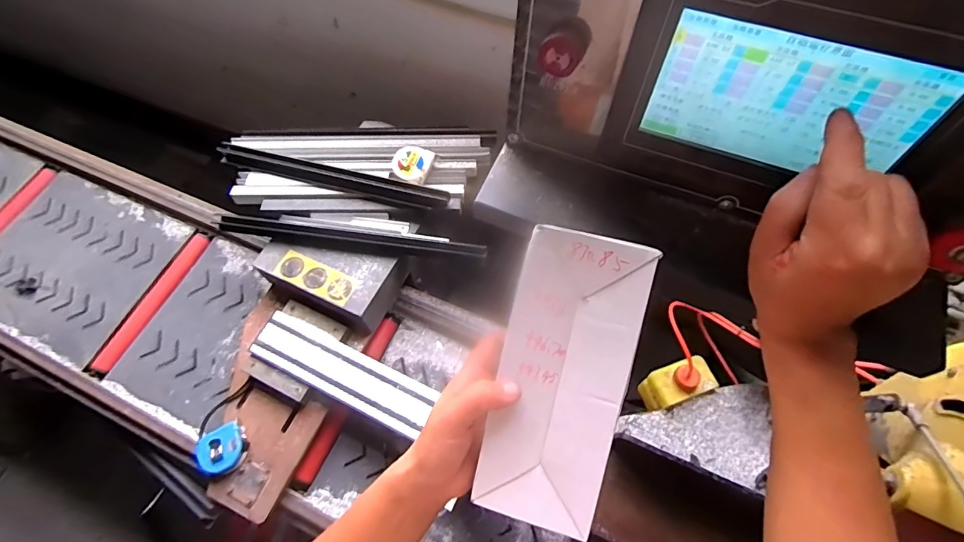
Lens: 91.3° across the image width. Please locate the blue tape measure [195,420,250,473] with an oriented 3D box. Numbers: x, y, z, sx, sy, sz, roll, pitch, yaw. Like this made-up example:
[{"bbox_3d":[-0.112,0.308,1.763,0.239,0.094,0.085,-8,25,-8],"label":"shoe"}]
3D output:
[{"bbox_3d":[-0.397,0.273,0.721,0.068,0.032,0.062,-22,66,-7],"label":"blue tape measure"}]

